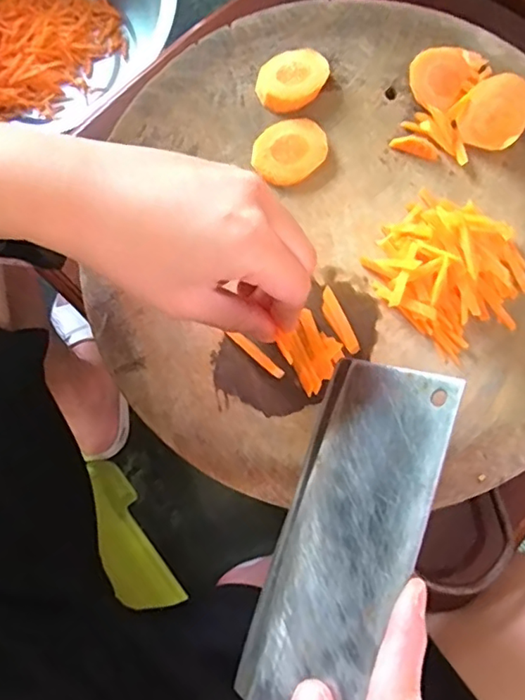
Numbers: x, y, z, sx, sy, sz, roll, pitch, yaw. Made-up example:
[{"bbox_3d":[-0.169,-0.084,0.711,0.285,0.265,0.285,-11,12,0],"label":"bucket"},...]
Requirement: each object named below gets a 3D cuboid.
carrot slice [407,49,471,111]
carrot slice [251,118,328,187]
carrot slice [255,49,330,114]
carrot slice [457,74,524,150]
[{"bbox_3d":[0.117,-0.179,0.364,0.037,0.004,0.039,1,97,11],"label":"carrot slice"},{"bbox_3d":[0.018,-0.131,0.364,0.049,0.007,0.040,-38,80,-7],"label":"carrot slice"},{"bbox_3d":[0.019,-0.183,0.373,0.049,0.009,0.039,-37,80,-7],"label":"carrot slice"},{"bbox_3d":[0.148,-0.151,0.351,0.039,0.004,0.042,6,105,25],"label":"carrot slice"}]

